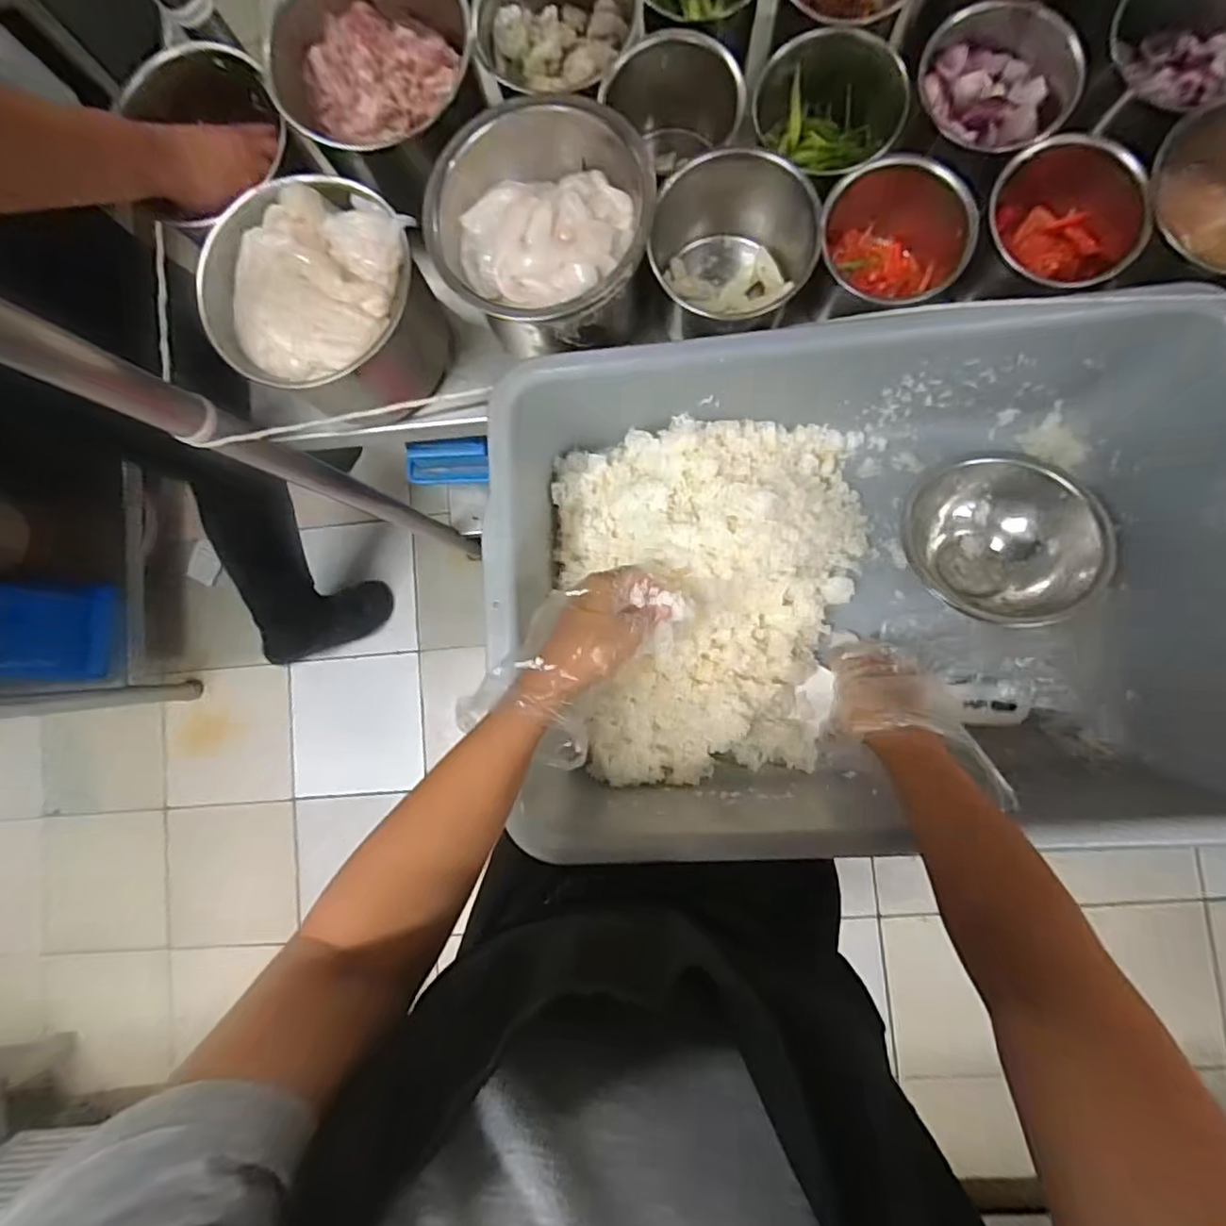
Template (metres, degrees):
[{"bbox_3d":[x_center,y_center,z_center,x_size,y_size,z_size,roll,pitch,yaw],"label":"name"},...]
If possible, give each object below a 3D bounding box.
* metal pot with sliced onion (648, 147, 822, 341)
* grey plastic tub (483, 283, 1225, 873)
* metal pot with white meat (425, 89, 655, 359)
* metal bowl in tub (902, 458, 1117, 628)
[{"bbox_3d":[0.103,-0.301,0.506,0.124,0.102,0.101,5,89,5],"label":"metal pot with sliced onion"},{"bbox_3d":[0.207,-0.014,0.549,0.595,0.177,0.424,-2,88,5],"label":"grey plastic tub"},{"bbox_3d":[-0.051,-0.300,0.498,0.161,0.118,0.153,0,89,5],"label":"metal pot with white meat"},{"bbox_3d":[0.363,-0.067,0.570,0.166,0.079,0.138,36,92,5],"label":"metal bowl in tub"}]

